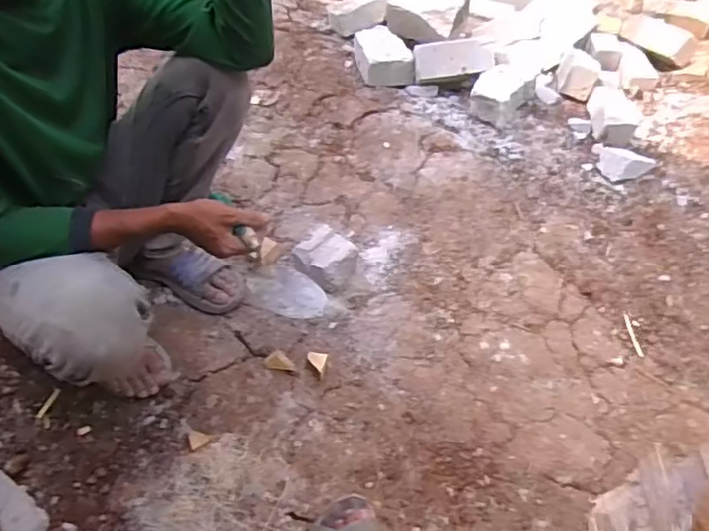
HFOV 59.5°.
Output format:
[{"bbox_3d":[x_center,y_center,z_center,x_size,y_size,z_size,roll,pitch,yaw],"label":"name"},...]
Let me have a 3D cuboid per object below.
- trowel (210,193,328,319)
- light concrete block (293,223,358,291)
[{"bbox_3d":[-0.146,-0.009,0.938,0.250,0.076,0.075,35,57,28],"label":"trowel"},{"bbox_3d":[-0.057,-0.009,1.248,0.123,0.069,0.111,36,59,29],"label":"light concrete block"}]

